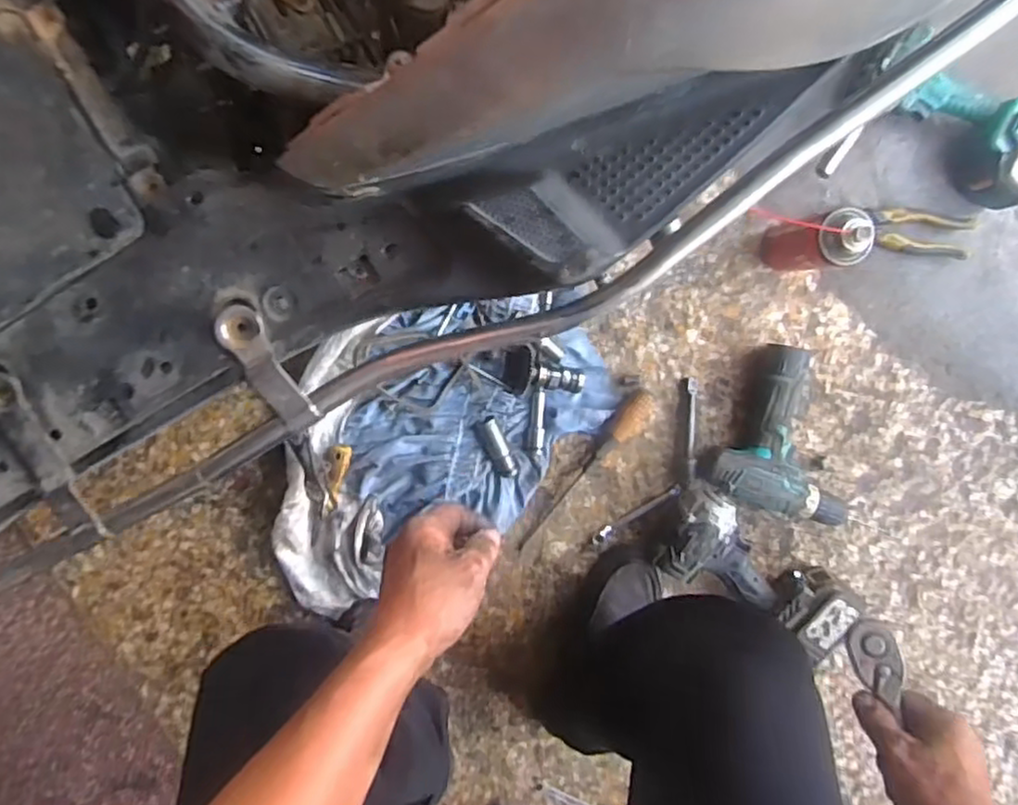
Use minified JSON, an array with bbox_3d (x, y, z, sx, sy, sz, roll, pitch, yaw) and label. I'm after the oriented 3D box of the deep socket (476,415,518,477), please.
[{"bbox_3d":[-0.013,0.056,0.862,0.024,0.018,0.082,-25,98,0],"label":"deep socket"}]

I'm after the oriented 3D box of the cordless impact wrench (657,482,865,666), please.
[{"bbox_3d":[0.301,0.210,0.882,0.248,0.083,0.114,36,94,-7],"label":"cordless impact wrench"}]

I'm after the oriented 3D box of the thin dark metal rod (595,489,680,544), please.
[{"bbox_3d":[0.160,0.142,0.901,0.124,0.016,0.019,-36,98,1],"label":"thin dark metal rod"}]

